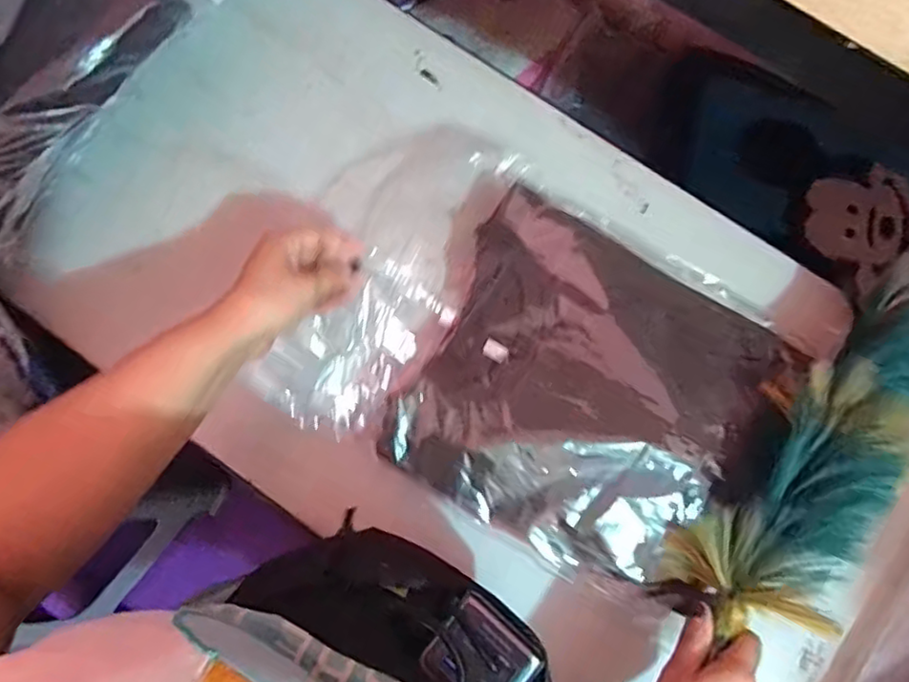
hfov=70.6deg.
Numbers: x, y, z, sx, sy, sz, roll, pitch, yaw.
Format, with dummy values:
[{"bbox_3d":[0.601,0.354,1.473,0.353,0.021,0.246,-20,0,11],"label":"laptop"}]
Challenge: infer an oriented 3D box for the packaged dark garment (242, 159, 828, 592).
[{"bbox_3d":[0.077,0.012,0.521,0.369,0.043,0.274,28,78,5],"label":"packaged dark garment"}]

